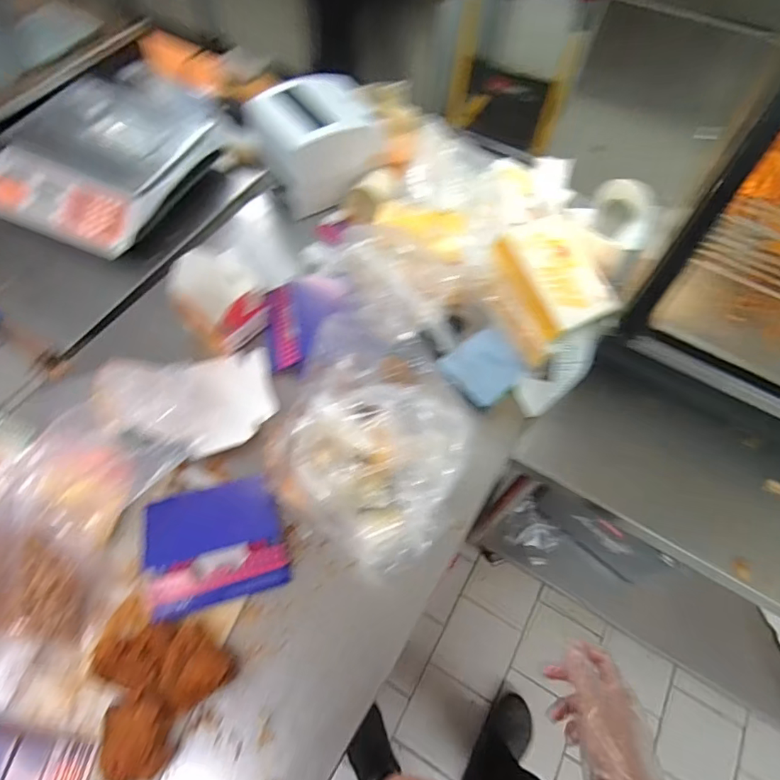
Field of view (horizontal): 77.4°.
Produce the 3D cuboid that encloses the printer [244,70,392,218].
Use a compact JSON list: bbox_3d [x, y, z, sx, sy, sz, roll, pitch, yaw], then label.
[{"bbox_3d":[-0.138,-0.509,0.990,0.244,0.179,0.161,-33,67,-18],"label":"printer"}]

